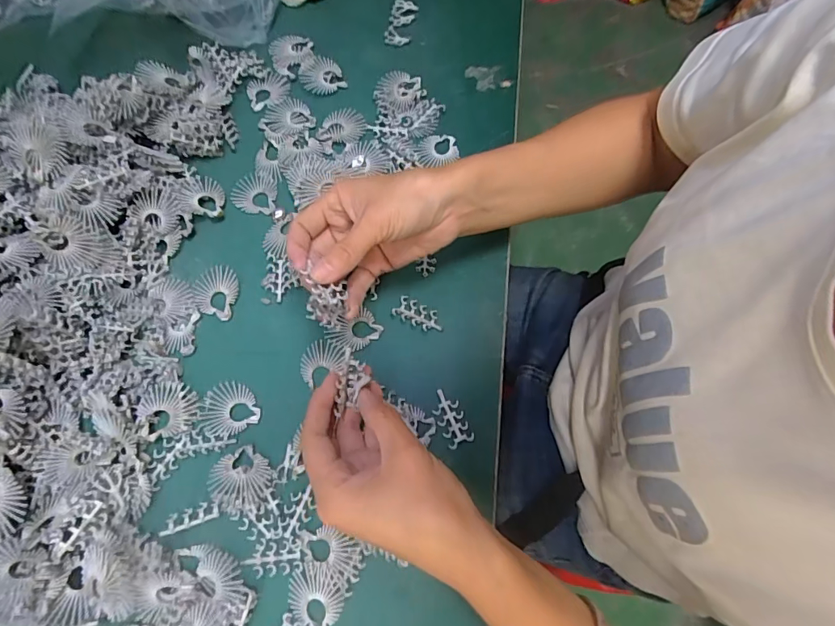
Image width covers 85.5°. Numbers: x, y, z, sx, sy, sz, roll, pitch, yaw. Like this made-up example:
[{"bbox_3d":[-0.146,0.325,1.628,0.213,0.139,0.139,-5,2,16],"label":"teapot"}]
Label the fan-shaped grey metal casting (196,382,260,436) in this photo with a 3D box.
[{"bbox_3d":[-0.142,0.073,0.345,0.043,0.007,0.041,1,71,-2],"label":"fan-shaped grey metal casting"}]

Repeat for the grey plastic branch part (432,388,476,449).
[{"bbox_3d":[0.025,0.079,0.342,0.021,0.004,0.042,-22,74,-9],"label":"grey plastic branch part"}]

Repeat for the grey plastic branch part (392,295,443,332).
[{"bbox_3d":[0.002,0.002,0.369,0.041,0.004,0.019,27,73,7],"label":"grey plastic branch part"}]

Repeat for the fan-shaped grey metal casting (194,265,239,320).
[{"bbox_3d":[-0.168,-0.017,0.375,0.037,0.004,0.046,-7,72,-4],"label":"fan-shaped grey metal casting"}]

